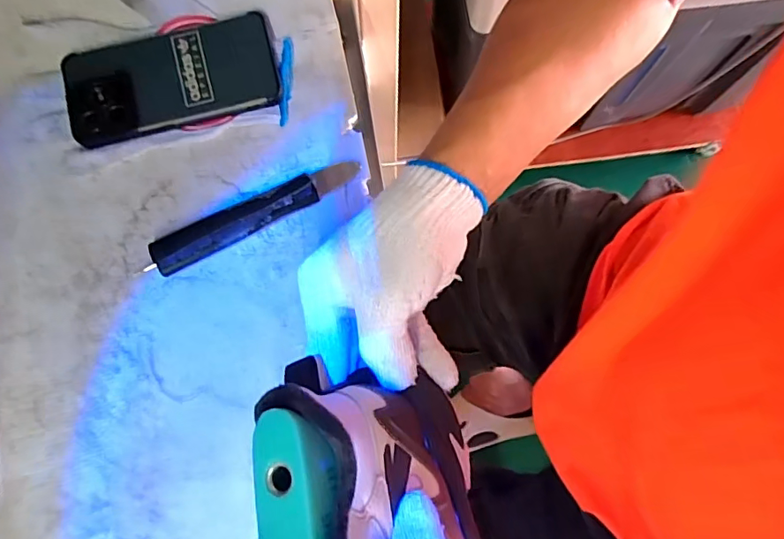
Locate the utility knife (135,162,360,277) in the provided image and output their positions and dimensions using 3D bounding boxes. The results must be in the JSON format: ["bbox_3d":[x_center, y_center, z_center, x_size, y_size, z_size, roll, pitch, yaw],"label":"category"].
[{"bbox_3d":[-0.104,-0.045,0.393,0.167,0.016,0.031,-27,77,-7],"label":"utility knife"}]

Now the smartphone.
[{"bbox_3d":[-0.175,-0.153,0.407,0.162,0.013,0.082,-14,82,-1],"label":"smartphone"}]

